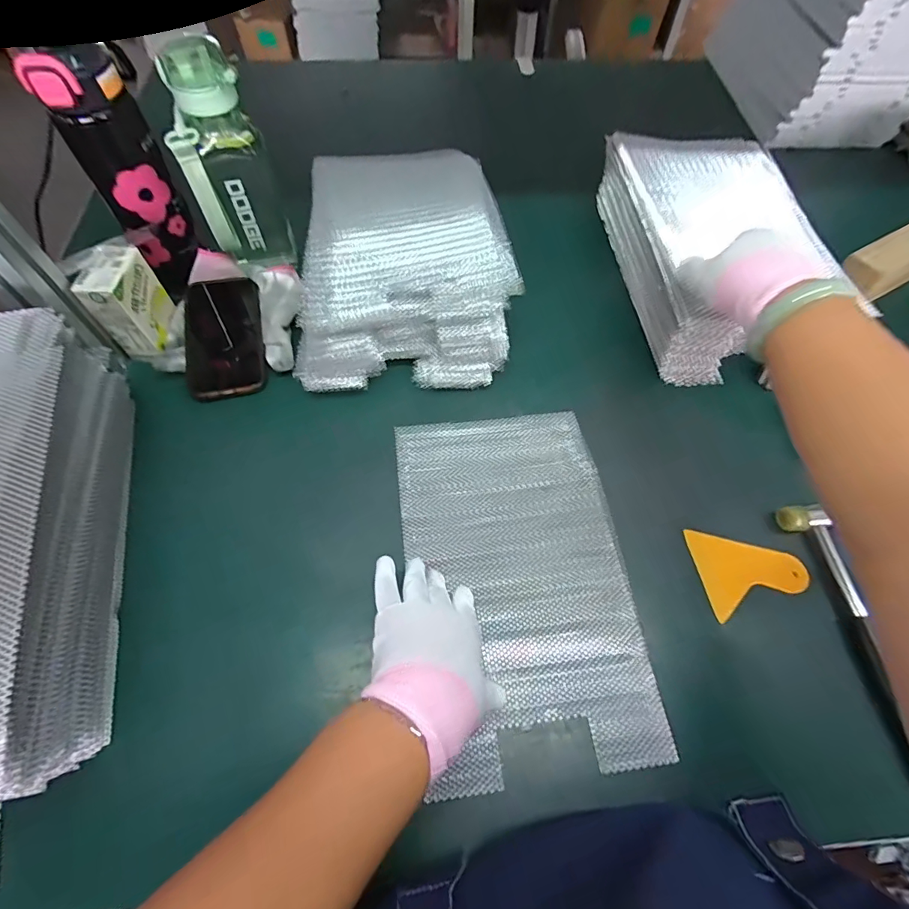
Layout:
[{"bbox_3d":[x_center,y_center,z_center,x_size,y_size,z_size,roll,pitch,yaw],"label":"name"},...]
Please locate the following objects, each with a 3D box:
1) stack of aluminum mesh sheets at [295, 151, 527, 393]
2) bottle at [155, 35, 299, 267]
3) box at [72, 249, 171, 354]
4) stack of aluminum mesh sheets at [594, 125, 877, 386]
[{"bbox_3d":[-0.062,-0.225,0.539,0.232,0.088,0.294,-3,62,-4],"label":"stack of aluminum mesh sheets"},{"bbox_3d":[-0.242,-0.305,0.503,0.085,0.199,0.067,-11,62,-8],"label":"bottle"},{"bbox_3d":[-0.346,-0.160,0.499,0.050,0.098,0.071,4,61,0],"label":"box"},{"bbox_3d":[0.317,-0.260,0.575,0.197,0.096,0.340,-2,62,-3],"label":"stack of aluminum mesh sheets"}]

